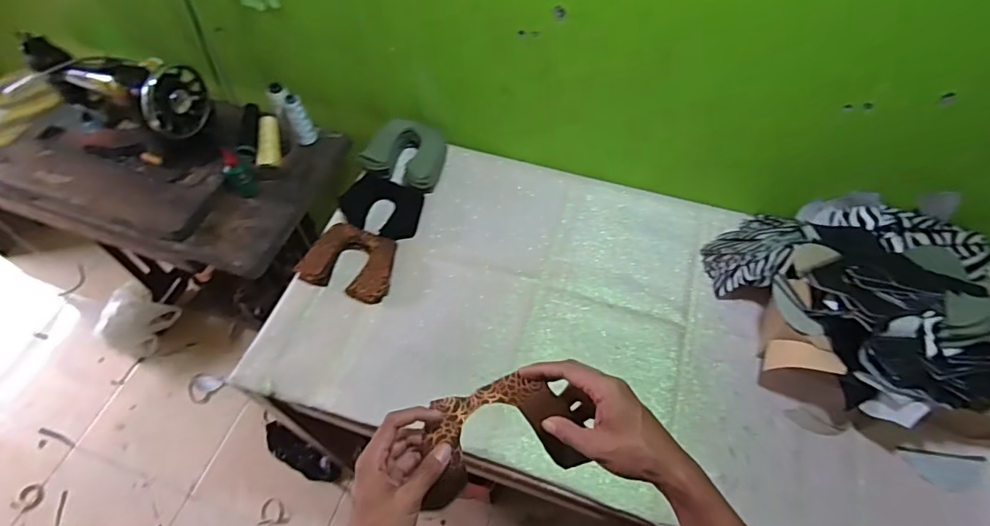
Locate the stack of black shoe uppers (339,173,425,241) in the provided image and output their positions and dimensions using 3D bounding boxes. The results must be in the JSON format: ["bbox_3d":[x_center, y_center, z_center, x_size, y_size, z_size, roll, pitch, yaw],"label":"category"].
[{"bbox_3d":[-0.221,-0.115,1.035,0.153,0.021,0.124,15,58,10],"label":"stack of black shoe uppers"}]

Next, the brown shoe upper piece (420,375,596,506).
[{"bbox_3d":[0.011,0.162,0.506,0.166,0.055,0.089,-12,57,-8],"label":"brown shoe upper piece"}]

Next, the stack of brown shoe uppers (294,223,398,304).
[{"bbox_3d":[-0.266,-0.005,0.960,0.168,0.031,0.134,11,57,7],"label":"stack of brown shoe uppers"}]

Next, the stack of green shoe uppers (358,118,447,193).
[{"bbox_3d":[-0.177,-0.226,1.076,0.149,0.056,0.148,21,59,14],"label":"stack of green shoe uppers"}]

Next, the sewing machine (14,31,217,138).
[{"bbox_3d":[-0.749,-0.340,1.078,0.335,0.216,0.141,22,59,14],"label":"sewing machine"}]

